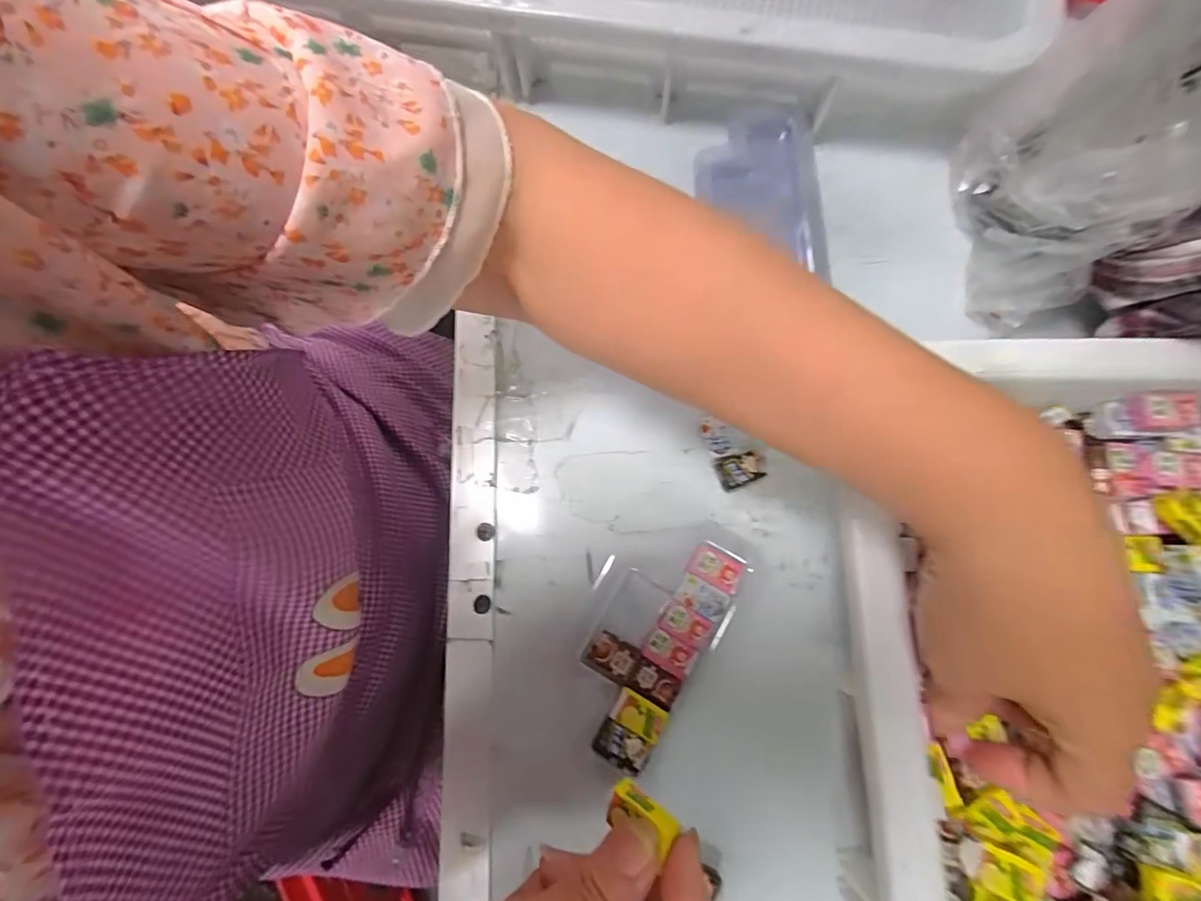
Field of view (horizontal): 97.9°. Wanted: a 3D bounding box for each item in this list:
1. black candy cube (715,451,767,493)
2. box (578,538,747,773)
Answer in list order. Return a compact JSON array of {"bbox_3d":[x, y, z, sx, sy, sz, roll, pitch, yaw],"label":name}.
[{"bbox_3d":[0.079,0.011,0.294,0.025,0.006,0.018,-15,77,-3],"label":"black candy cube"},{"bbox_3d":[0.027,0.098,0.273,0.056,0.013,0.115,33,79,8],"label":"box"}]

